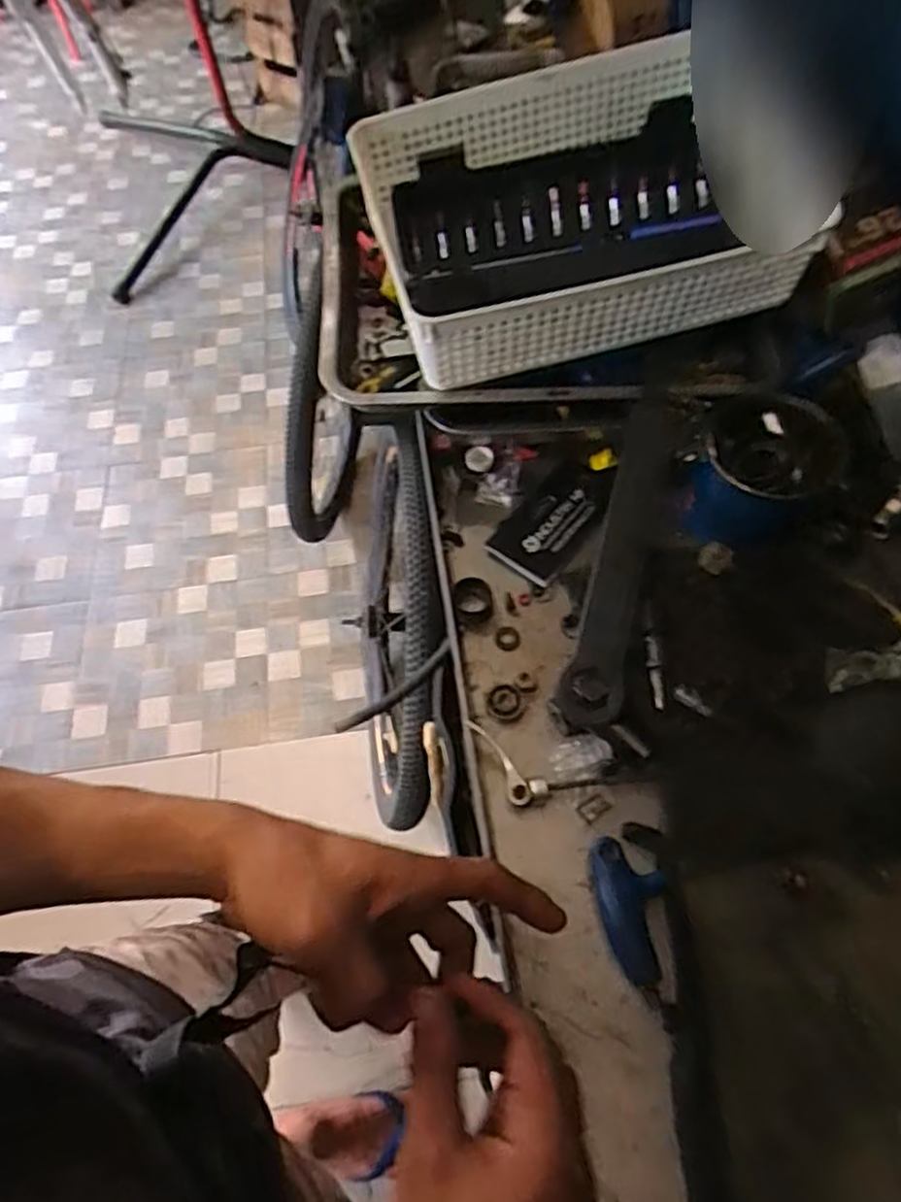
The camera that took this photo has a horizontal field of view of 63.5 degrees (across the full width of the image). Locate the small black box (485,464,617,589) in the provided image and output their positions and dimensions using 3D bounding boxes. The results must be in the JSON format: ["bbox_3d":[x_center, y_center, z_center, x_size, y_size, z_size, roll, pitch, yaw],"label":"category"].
[{"bbox_3d":[0.091,-0.072,0.626,0.063,0.010,0.121,34,67,21],"label":"small black box"}]

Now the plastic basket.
[{"bbox_3d":[0.094,-0.319,0.597,0.293,0.105,0.241,-13,60,-5],"label":"plastic basket"}]

